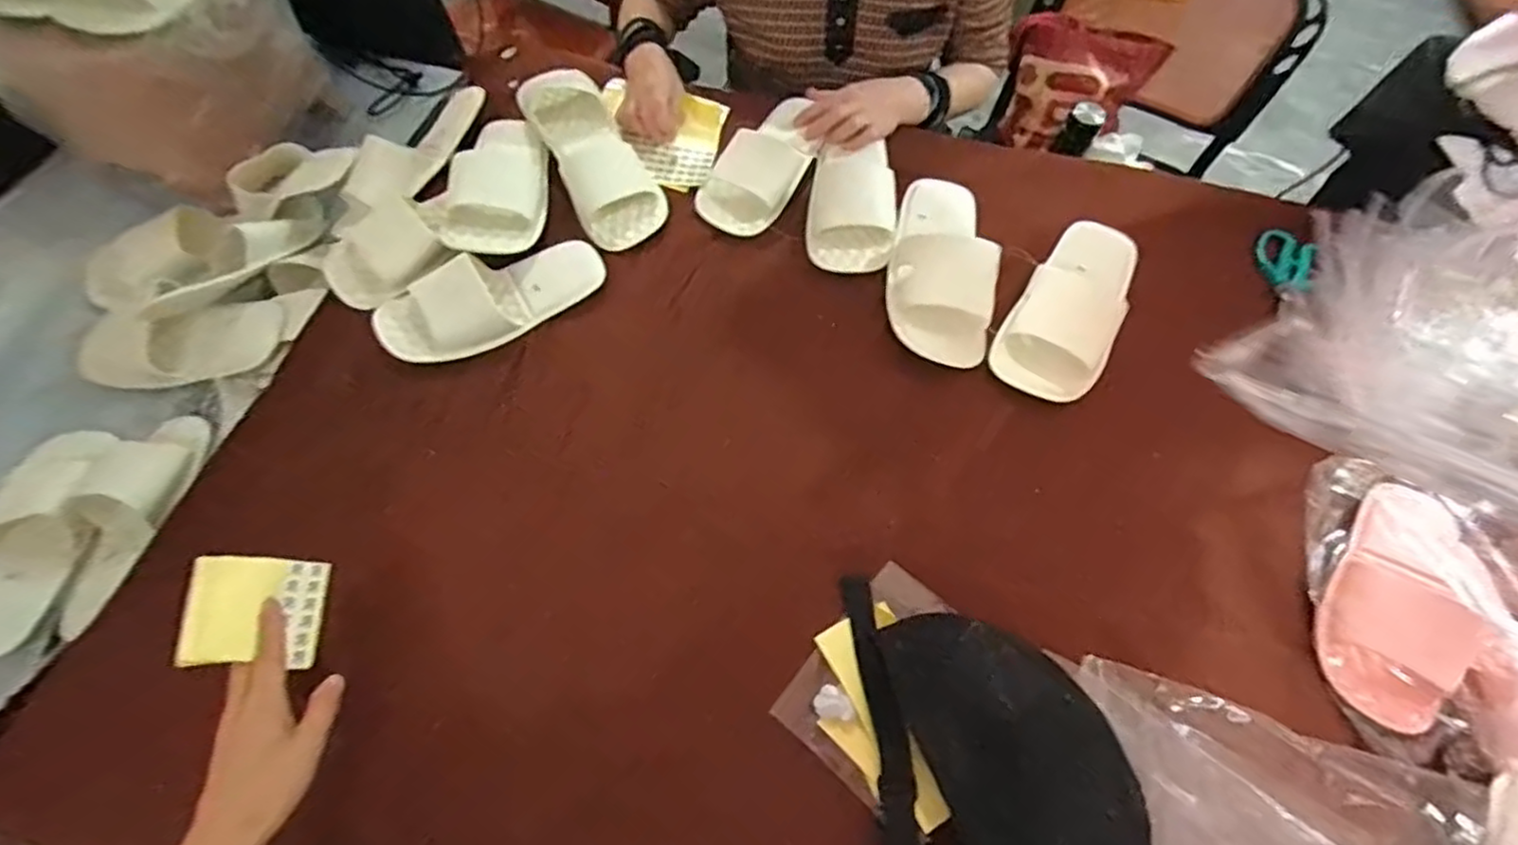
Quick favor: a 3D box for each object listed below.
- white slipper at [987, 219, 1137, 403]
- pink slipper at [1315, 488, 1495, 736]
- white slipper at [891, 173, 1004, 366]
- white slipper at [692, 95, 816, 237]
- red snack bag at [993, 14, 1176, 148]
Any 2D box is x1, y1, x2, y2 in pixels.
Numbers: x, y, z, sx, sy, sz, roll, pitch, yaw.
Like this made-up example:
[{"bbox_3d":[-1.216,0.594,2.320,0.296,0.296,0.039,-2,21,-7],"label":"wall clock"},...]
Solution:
[{"bbox_3d":[0.360,-0.136,0.759,0.113,0.051,0.260,31,66,13],"label":"white slipper"},{"bbox_3d":[0.597,0.162,0.613,0.105,0.059,0.227,33,66,14],"label":"pink slipper"},{"bbox_3d":[0.213,-0.192,0.766,0.113,0.058,0.255,10,63,3],"label":"white slipper"},{"bbox_3d":[0.009,-0.336,0.825,0.103,0.067,0.236,25,65,10],"label":"white slipper"},{"bbox_3d":[0.592,-0.629,1.283,0.259,0.216,0.154,23,64,10],"label":"red snack bag"}]

